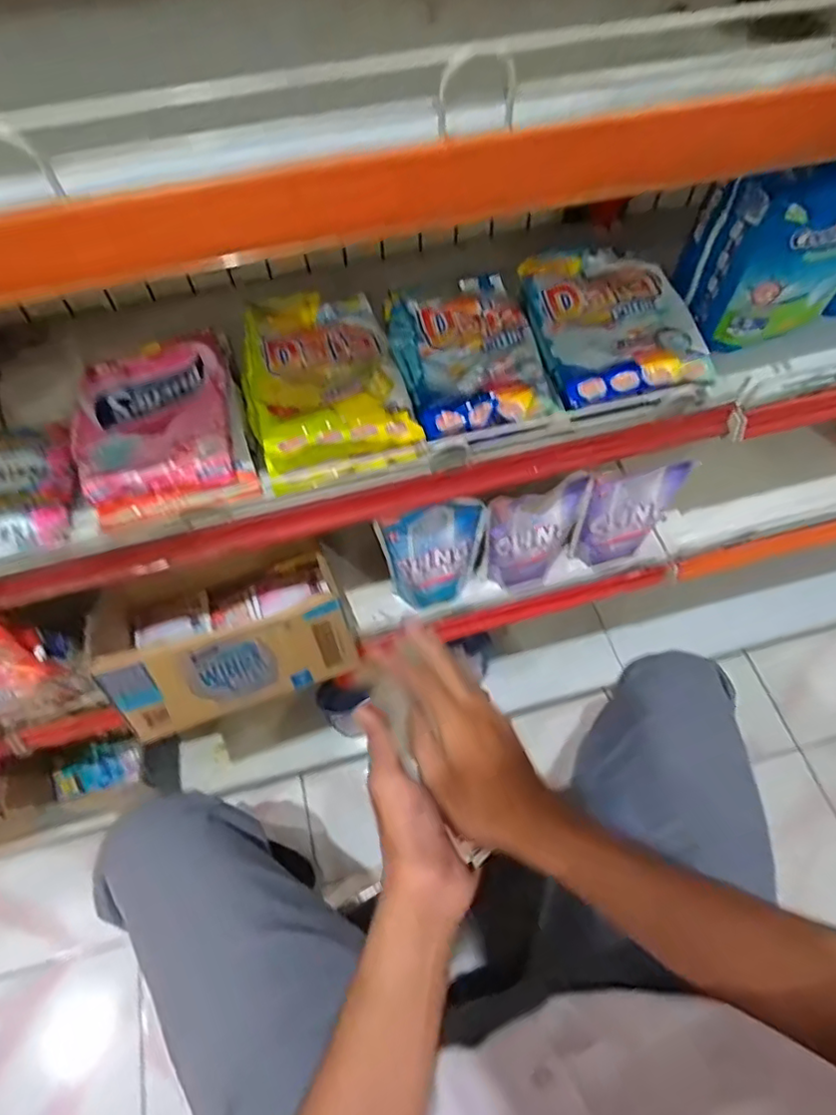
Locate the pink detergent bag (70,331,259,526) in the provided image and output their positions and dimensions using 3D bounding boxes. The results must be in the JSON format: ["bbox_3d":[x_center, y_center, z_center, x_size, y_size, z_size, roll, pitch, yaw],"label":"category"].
[{"bbox_3d":[-0.250,-0.139,0.584,0.147,0.041,0.213,-16,62,-8],"label":"pink detergent bag"}]

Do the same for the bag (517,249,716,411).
[{"bbox_3d":[0.197,-0.254,0.623,0.149,0.037,0.215,-7,61,-3],"label":"bag"}]

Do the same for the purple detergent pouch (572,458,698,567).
[{"bbox_3d":[0.261,-0.047,0.737,0.124,0.158,0.042,-16,62,-8],"label":"purple detergent pouch"}]

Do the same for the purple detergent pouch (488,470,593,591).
[{"bbox_3d":[0.142,-0.023,0.726,0.116,0.182,0.041,-17,62,-8],"label":"purple detergent pouch"}]

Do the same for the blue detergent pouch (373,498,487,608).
[{"bbox_3d":[0.019,0.001,0.699,0.117,0.172,0.041,-9,61,-4],"label":"blue detergent pouch"}]

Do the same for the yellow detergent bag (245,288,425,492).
[{"bbox_3d":[-0.096,-0.181,0.597,0.146,0.047,0.232,-15,62,-7],"label":"yellow detergent bag"}]

